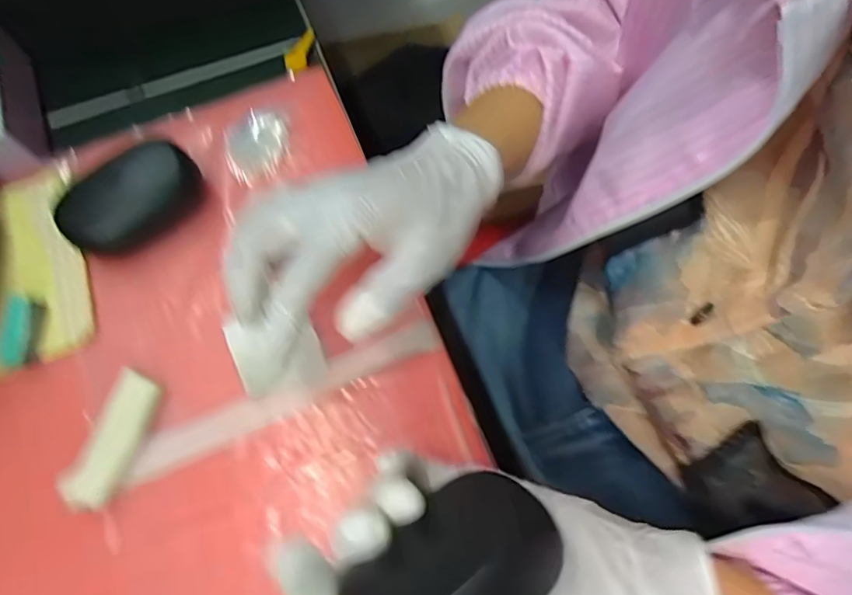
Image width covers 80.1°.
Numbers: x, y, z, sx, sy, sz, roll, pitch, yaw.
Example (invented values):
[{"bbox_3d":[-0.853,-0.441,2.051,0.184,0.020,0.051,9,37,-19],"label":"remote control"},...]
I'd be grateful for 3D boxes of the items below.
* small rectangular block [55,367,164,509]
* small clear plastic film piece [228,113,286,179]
[{"bbox_3d":[-0.170,0.077,0.277,0.027,0.007,0.071,20,72,9],"label":"small rectangular block"},{"bbox_3d":[-0.114,-0.104,0.344,0.041,0.006,0.045,-24,71,-7],"label":"small clear plastic film piece"}]

